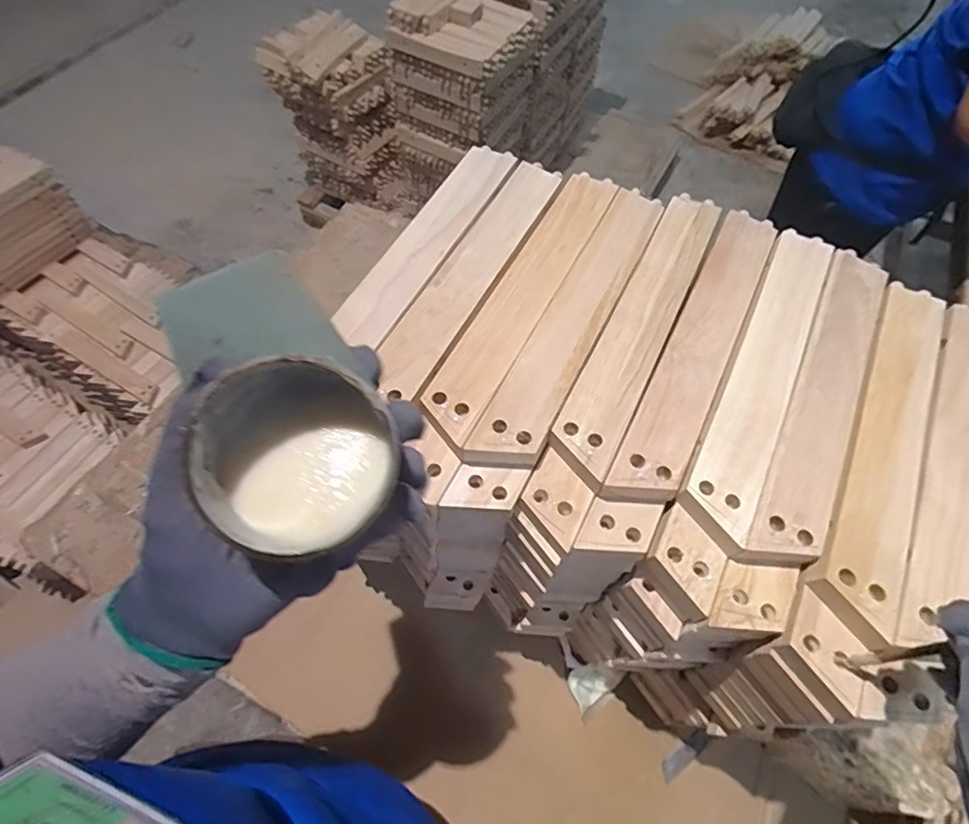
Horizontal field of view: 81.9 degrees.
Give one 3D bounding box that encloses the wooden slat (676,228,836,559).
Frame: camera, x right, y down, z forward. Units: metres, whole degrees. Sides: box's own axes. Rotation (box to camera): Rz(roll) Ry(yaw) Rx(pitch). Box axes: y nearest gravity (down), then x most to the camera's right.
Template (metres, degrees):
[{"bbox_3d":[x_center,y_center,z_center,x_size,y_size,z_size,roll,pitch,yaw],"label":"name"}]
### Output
[{"bbox_3d":[0.208,-0.037,0.411,0.046,0.012,0.292,26,63,13],"label":"wooden slat"}]

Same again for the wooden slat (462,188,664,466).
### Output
[{"bbox_3d":[0.073,-0.077,0.429,0.043,0.015,0.290,25,63,12],"label":"wooden slat"}]

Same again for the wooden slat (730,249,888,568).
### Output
[{"bbox_3d":[0.246,-0.015,0.405,0.043,0.017,0.289,26,63,13],"label":"wooden slat"}]

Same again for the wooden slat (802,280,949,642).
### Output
[{"bbox_3d":[0.279,0.016,0.385,0.053,0.014,0.289,27,63,13],"label":"wooden slat"}]

